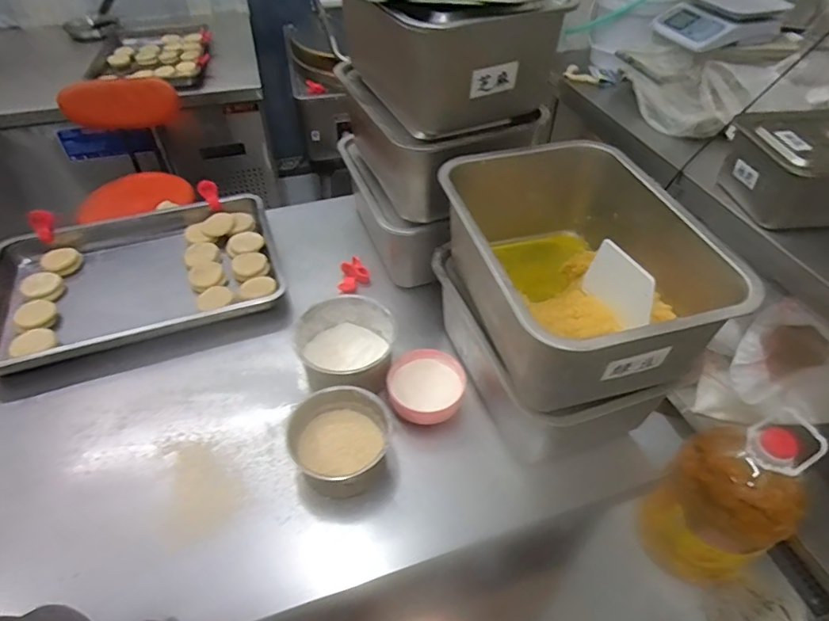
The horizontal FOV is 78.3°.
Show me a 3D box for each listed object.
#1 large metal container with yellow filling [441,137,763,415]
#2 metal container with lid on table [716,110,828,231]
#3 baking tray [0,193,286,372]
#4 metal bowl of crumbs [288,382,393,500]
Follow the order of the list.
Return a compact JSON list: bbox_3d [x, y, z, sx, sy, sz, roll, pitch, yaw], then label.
[{"bbox_3d":[0.206,-0.060,0.641,0.294,0.147,0.338,-12,47,-12],"label":"large metal container with yellow filling"},{"bbox_3d":[0.873,-0.302,1.097,0.330,0.146,0.247,-4,46,-4],"label":"metal container with lid on table"},{"bbox_3d":[-0.485,-0.066,0.887,0.479,0.058,0.305,-16,52,-16],"label":"baking tray"},{"bbox_3d":[-0.097,0.166,0.669,0.124,0.079,0.130,0,46,0],"label":"metal bowl of crumbs"}]

